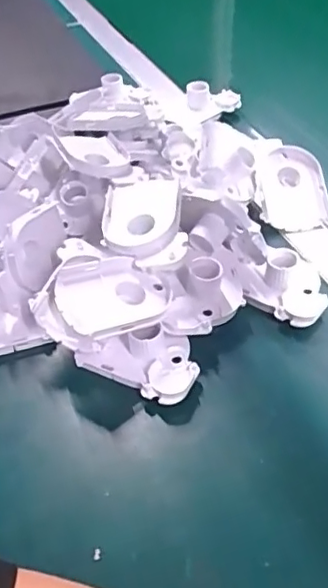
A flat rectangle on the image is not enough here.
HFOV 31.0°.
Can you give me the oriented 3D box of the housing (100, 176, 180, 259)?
[{"bbox_3d":[-0.018,-0.064,0.485,0.062,0.018,0.086,-7,52,20],"label":"housing"}]

